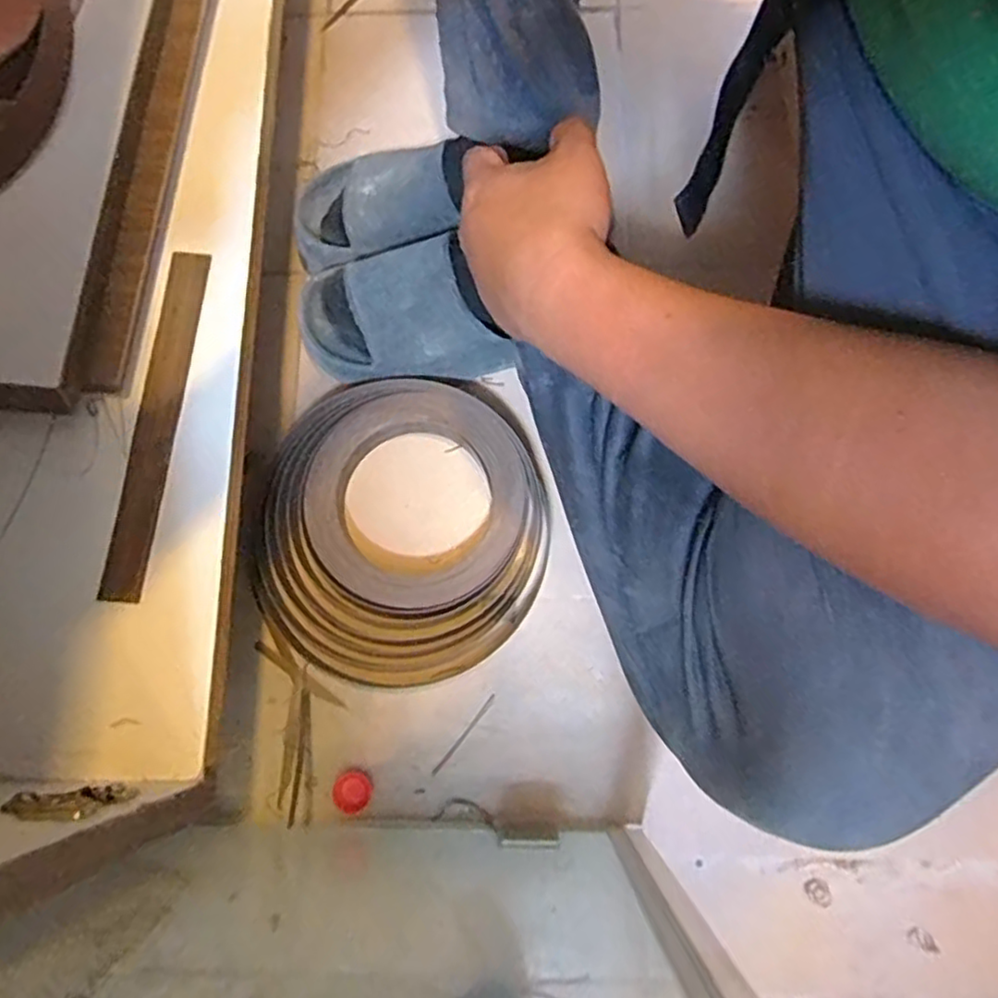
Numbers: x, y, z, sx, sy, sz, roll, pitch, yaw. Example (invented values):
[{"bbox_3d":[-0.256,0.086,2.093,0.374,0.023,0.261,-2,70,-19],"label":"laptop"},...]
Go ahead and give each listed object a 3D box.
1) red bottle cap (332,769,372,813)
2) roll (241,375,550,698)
[{"bbox_3d":[-0.115,0.229,0.534,0.030,0.006,0.029,0,78,1],"label":"red bottle cap"},{"bbox_3d":[-0.085,0.027,0.569,0.238,0.029,0.249,0,78,1],"label":"roll"}]

